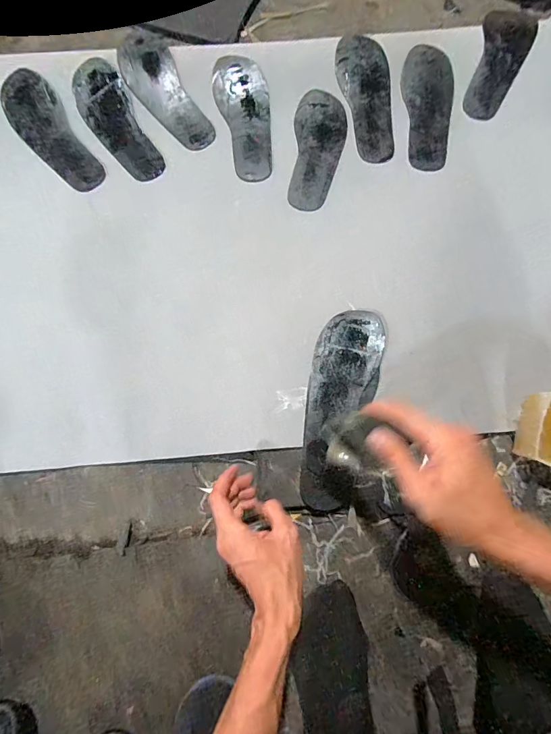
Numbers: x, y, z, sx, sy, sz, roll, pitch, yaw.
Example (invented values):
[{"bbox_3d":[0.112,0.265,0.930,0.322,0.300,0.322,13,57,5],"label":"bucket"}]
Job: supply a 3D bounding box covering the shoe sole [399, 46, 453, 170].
[{"bbox_3d":[0.270,-0.454,0.675,0.088,0.032,0.226,-1,78,0],"label":"shoe sole"}]

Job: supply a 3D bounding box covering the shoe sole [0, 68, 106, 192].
[{"bbox_3d":[-0.374,-0.388,0.643,0.085,0.013,0.227,-33,91,-4],"label":"shoe sole"}]

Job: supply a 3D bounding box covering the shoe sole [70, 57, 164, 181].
[{"bbox_3d":[-0.270,-0.414,0.656,0.085,0.011,0.222,-27,90,-4],"label":"shoe sole"}]

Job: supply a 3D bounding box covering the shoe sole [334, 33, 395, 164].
[{"bbox_3d":[0.164,-0.470,0.673,0.085,0.010,0.229,-14,88,0],"label":"shoe sole"}]

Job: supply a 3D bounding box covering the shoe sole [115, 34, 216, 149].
[{"bbox_3d":[-0.187,-0.472,0.664,0.087,0.009,0.224,-36,93,-7],"label":"shoe sole"}]

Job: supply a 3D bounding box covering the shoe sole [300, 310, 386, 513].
[{"bbox_3d":[0.087,0.053,0.535,0.090,0.017,0.275,13,78,3],"label":"shoe sole"}]

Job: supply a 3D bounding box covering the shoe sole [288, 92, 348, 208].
[{"bbox_3d":[0.070,-0.369,0.657,0.084,0.011,0.225,9,78,2],"label":"shoe sole"}]

